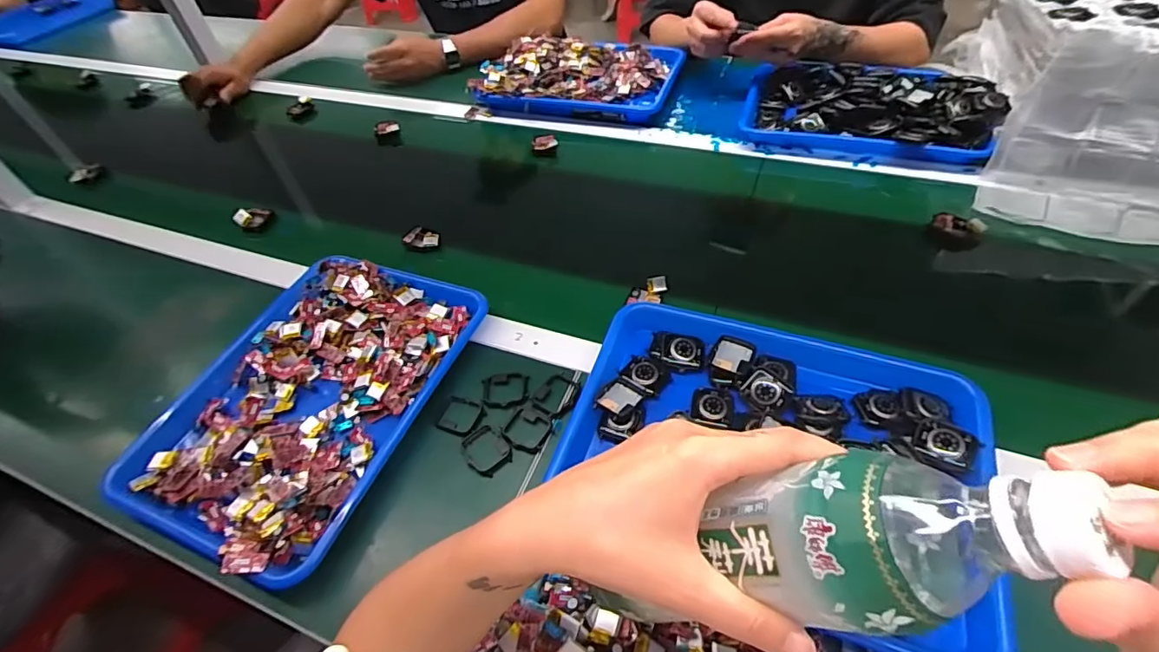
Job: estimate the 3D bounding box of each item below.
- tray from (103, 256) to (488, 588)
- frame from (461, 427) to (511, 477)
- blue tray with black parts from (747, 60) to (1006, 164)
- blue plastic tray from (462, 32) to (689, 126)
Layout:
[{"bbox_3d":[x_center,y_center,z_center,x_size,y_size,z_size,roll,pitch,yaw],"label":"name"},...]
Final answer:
[{"bbox_3d":[-0.285,0.065,0.566,0.276,0.044,0.346,15,52,18],"label":"tray"},{"bbox_3d":[-0.088,0.117,0.499,0.039,0.007,0.049,-34,54,-22],"label":"frame"},{"bbox_3d":[0.410,-0.324,0.770,0.323,0.052,0.206,15,52,18],"label":"blue tray with black parts"},{"bbox_3d":[-0.006,-0.447,0.948,0.360,0.047,0.224,7,50,12],"label":"blue plastic tray"}]

